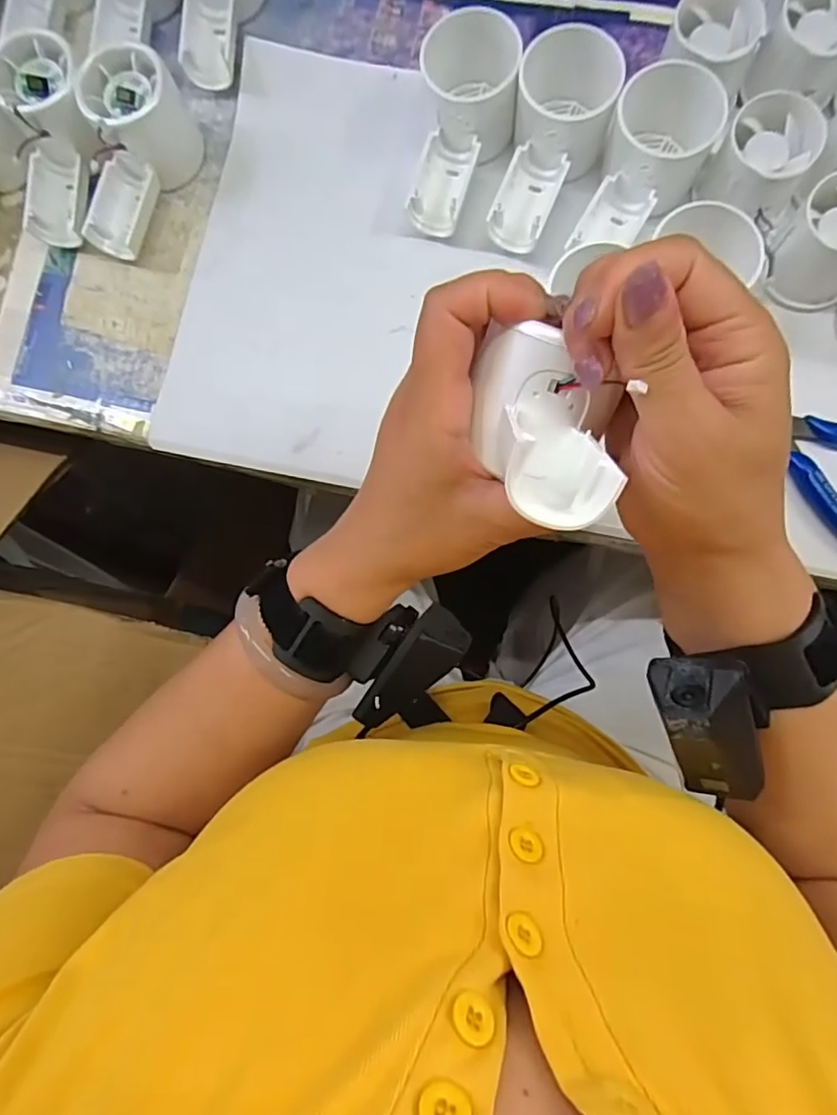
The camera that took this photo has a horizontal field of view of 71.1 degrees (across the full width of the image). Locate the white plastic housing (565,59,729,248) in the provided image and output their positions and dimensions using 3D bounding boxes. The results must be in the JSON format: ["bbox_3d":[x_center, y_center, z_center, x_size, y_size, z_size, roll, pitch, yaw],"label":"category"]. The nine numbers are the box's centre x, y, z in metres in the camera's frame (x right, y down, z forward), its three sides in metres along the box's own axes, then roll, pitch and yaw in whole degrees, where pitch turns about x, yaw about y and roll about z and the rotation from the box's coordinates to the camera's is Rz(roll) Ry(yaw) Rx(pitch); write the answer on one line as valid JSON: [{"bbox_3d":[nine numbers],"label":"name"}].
[{"bbox_3d":[0.140,-0.238,0.355,0.061,0.053,0.100,23,86,7],"label":"white plastic housing"}]

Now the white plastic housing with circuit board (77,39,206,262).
[{"bbox_3d":[-0.190,-0.262,0.381,0.050,0.056,0.114,22,86,7],"label":"white plastic housing with circuit board"}]

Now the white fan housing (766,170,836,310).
[{"bbox_3d":[0.240,-0.182,0.339,0.050,0.045,0.057,38,87,8],"label":"white fan housing"}]

